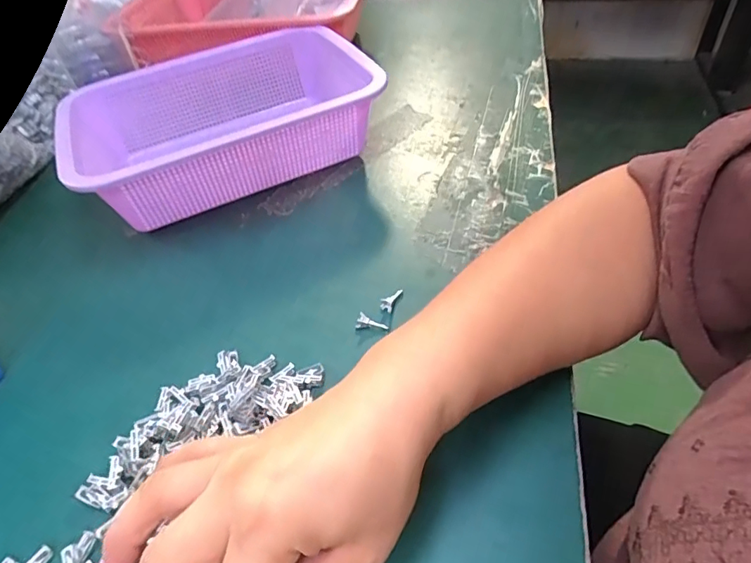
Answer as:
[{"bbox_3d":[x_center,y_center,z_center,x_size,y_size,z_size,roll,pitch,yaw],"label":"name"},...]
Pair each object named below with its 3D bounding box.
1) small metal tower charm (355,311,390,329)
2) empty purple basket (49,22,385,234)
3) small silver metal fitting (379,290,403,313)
[{"bbox_3d":[-0.002,0.027,0.320,0.021,0.009,0.007,13,47,2],"label":"small metal tower charm"},{"bbox_3d":[-0.136,-0.146,0.455,0.250,0.081,0.179,-19,45,-12],"label":"empty purple basket"},{"bbox_3d":[0.011,0.011,0.334,0.009,0.006,0.022,17,50,21],"label":"small silver metal fitting"}]

